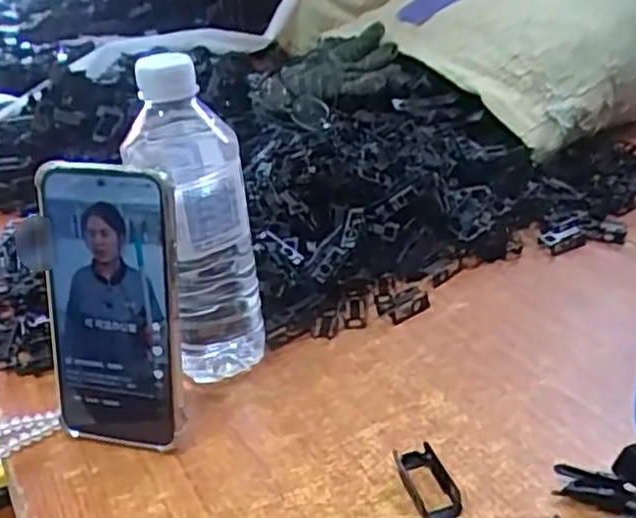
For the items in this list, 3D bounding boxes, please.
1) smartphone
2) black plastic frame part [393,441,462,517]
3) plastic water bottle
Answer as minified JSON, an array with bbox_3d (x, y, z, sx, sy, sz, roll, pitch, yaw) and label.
[{"bbox_3d":[-0.123,0.030,0.419,0.090,0.170,0.016,7,16,15],"label":"smartphone"},{"bbox_3d":[0.062,0.125,0.388,0.024,0.009,0.052,-12,30,-12],"label":"black plastic frame part"},{"bbox_3d":[-0.077,-0.016,0.449,0.067,0.215,0.062,-11,30,-10],"label":"plastic water bottle"}]

